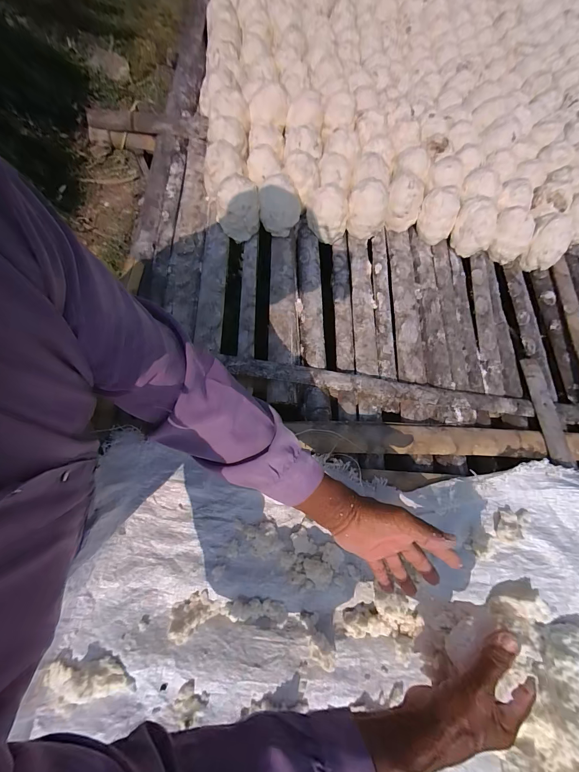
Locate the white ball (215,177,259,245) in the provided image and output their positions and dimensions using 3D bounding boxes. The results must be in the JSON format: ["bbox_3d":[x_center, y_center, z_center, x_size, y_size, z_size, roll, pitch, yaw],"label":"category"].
[{"bbox_3d":[-0.102,-0.349,0.657,0.072,0.103,0.065,13,68,0],"label":"white ball"}]

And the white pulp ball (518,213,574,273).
[{"bbox_3d":[0.570,-0.317,0.743,0.082,0.090,0.093,33,70,8],"label":"white pulp ball"}]

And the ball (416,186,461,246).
[{"bbox_3d":[0.322,-0.366,0.730,0.082,0.103,0.070,31,69,7],"label":"ball"}]

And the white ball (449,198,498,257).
[{"bbox_3d":[0.404,-0.344,0.733,0.093,0.097,0.076,31,69,7],"label":"white ball"}]

